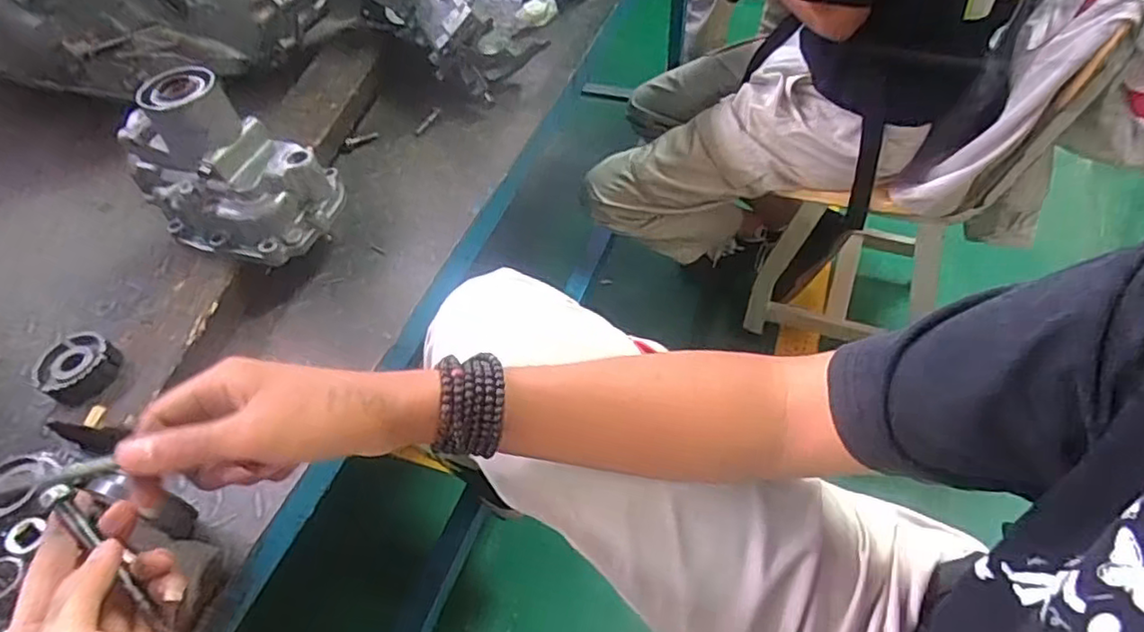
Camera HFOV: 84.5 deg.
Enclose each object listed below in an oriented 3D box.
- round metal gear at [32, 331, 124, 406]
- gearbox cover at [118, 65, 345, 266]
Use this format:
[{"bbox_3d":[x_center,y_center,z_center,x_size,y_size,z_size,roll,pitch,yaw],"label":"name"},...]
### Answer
[{"bbox_3d":[-0.410,0.042,0.522,0.058,0.024,0.057,-2,50,3],"label":"round metal gear"},{"bbox_3d":[-0.320,-0.147,0.586,0.163,0.137,0.124,16,54,18],"label":"gearbox cover"}]

